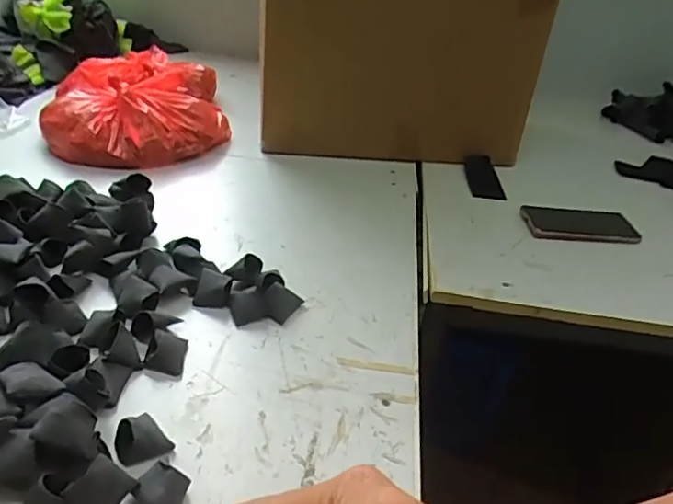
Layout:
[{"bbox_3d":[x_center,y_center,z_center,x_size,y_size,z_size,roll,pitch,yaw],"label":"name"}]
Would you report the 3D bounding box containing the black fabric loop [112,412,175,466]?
[{"bbox_3d":[-0.157,0.149,0.453,0.039,0.026,0.038,5,34,-3],"label":"black fabric loop"}]

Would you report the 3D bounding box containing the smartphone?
[{"bbox_3d":[0.356,-0.041,0.826,0.161,0.010,0.071,3,46,-8],"label":"smartphone"}]

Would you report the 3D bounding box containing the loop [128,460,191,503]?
[{"bbox_3d":[-0.130,0.177,0.416,0.041,0.024,0.032,23,37,21],"label":"loop"}]

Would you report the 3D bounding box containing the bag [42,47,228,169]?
[{"bbox_3d":[-0.335,-0.254,0.955,0.283,0.090,0.336,-6,36,-19],"label":"bag"}]

